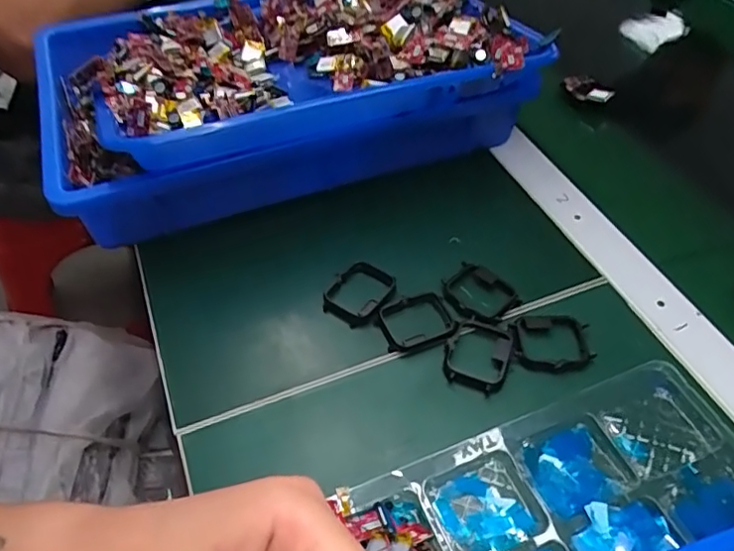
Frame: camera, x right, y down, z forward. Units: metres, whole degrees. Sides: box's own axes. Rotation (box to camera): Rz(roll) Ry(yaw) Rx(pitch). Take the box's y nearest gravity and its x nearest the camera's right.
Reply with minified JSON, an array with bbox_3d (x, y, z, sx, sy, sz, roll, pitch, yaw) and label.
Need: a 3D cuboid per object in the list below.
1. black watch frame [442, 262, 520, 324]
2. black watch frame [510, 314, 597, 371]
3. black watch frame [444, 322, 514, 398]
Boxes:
[{"bbox_3d":[0.073,0.011,0.376,0.038,0.008,0.046,-35,59,-28],"label":"black watch frame"},{"bbox_3d":[0.113,0.040,0.352,0.048,0.004,0.038,2,49,0],"label":"black watch frame"},{"bbox_3d":[0.067,0.047,0.347,0.038,0.007,0.046,17,51,12],"label":"black watch frame"}]

